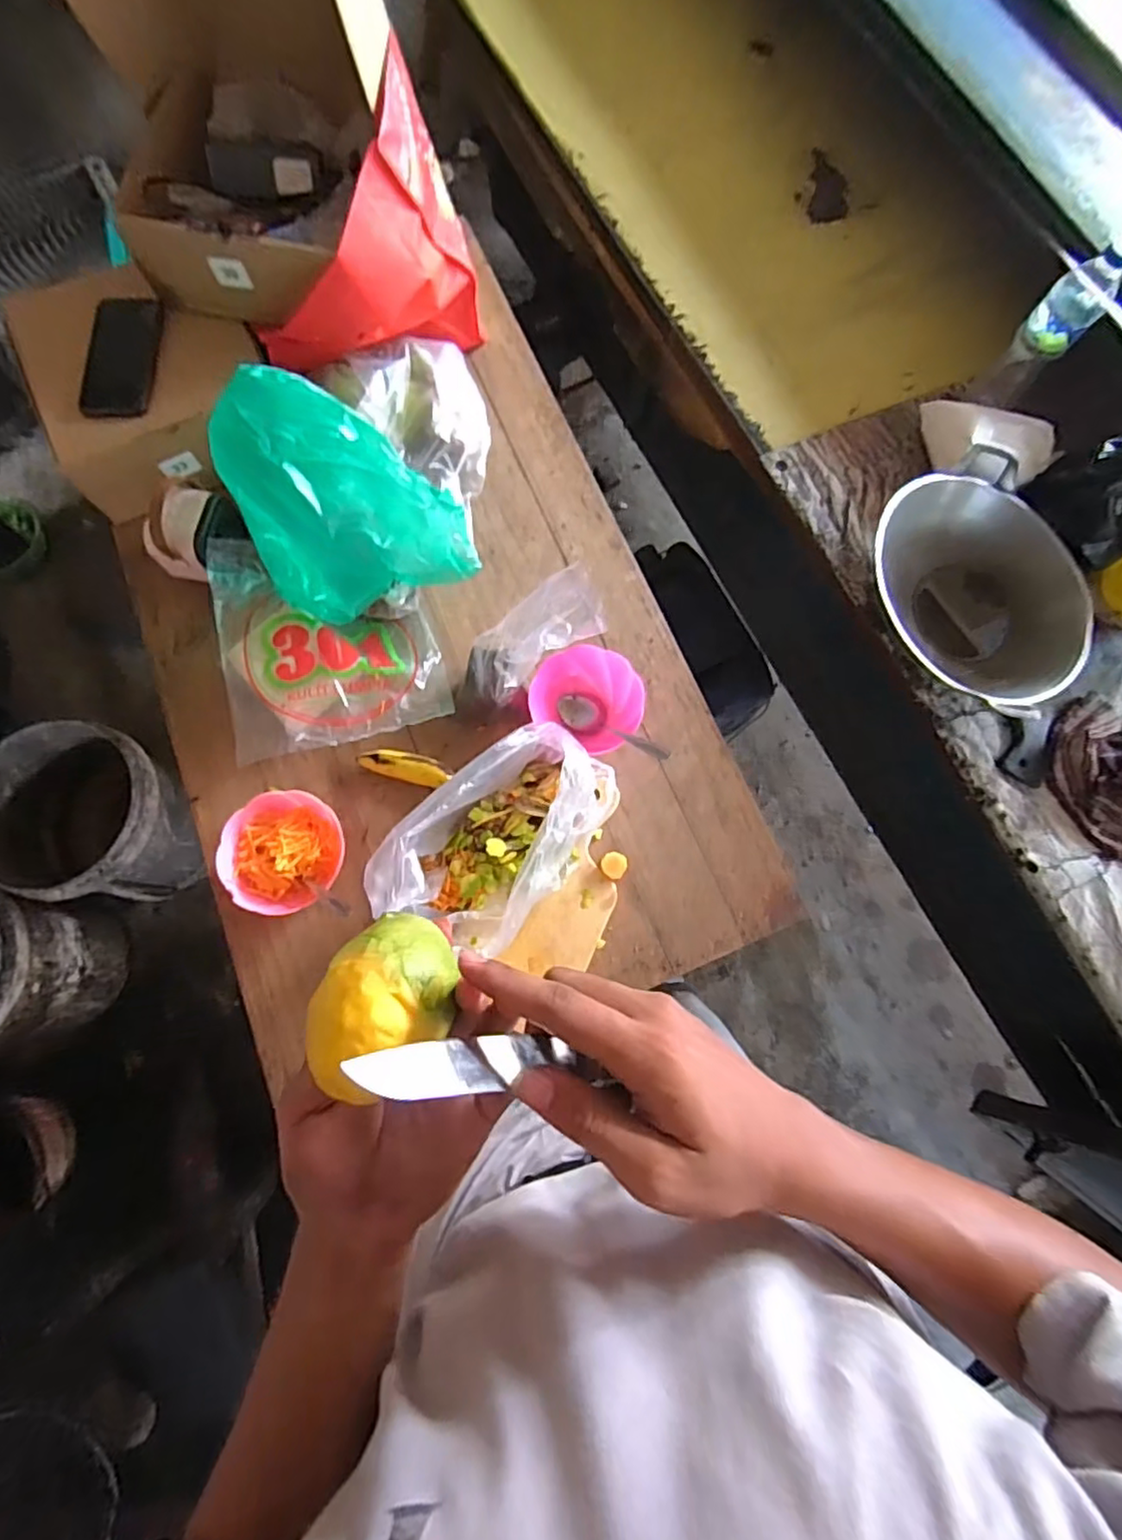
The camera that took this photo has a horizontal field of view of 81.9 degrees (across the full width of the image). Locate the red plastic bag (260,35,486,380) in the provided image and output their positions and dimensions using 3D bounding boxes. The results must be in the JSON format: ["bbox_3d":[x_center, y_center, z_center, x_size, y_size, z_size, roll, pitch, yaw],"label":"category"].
[{"bbox_3d":[-0.209,-0.596,0.760,0.128,0.224,0.299,38,78,7],"label":"red plastic bag"}]

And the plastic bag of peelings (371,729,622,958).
[{"bbox_3d":[-0.065,0.071,0.661,0.151,0.120,0.256,38,78,7],"label":"plastic bag of peelings"}]

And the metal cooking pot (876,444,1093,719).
[{"bbox_3d":[0.494,-0.208,0.783,0.277,0.109,0.280,0,76,-2],"label":"metal cooking pot"}]

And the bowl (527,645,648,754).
[{"bbox_3d":[0.033,-0.083,0.749,0.129,0.046,0.109,28,77,5],"label":"bowl"}]

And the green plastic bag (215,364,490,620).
[{"bbox_3d":[-0.227,-0.295,0.689,0.222,0.172,0.180,-24,78,-7],"label":"green plastic bag"}]

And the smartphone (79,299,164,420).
[{"bbox_3d":[-0.516,-0.485,0.763,0.072,0.015,0.147,6,82,-14],"label":"smartphone"}]

